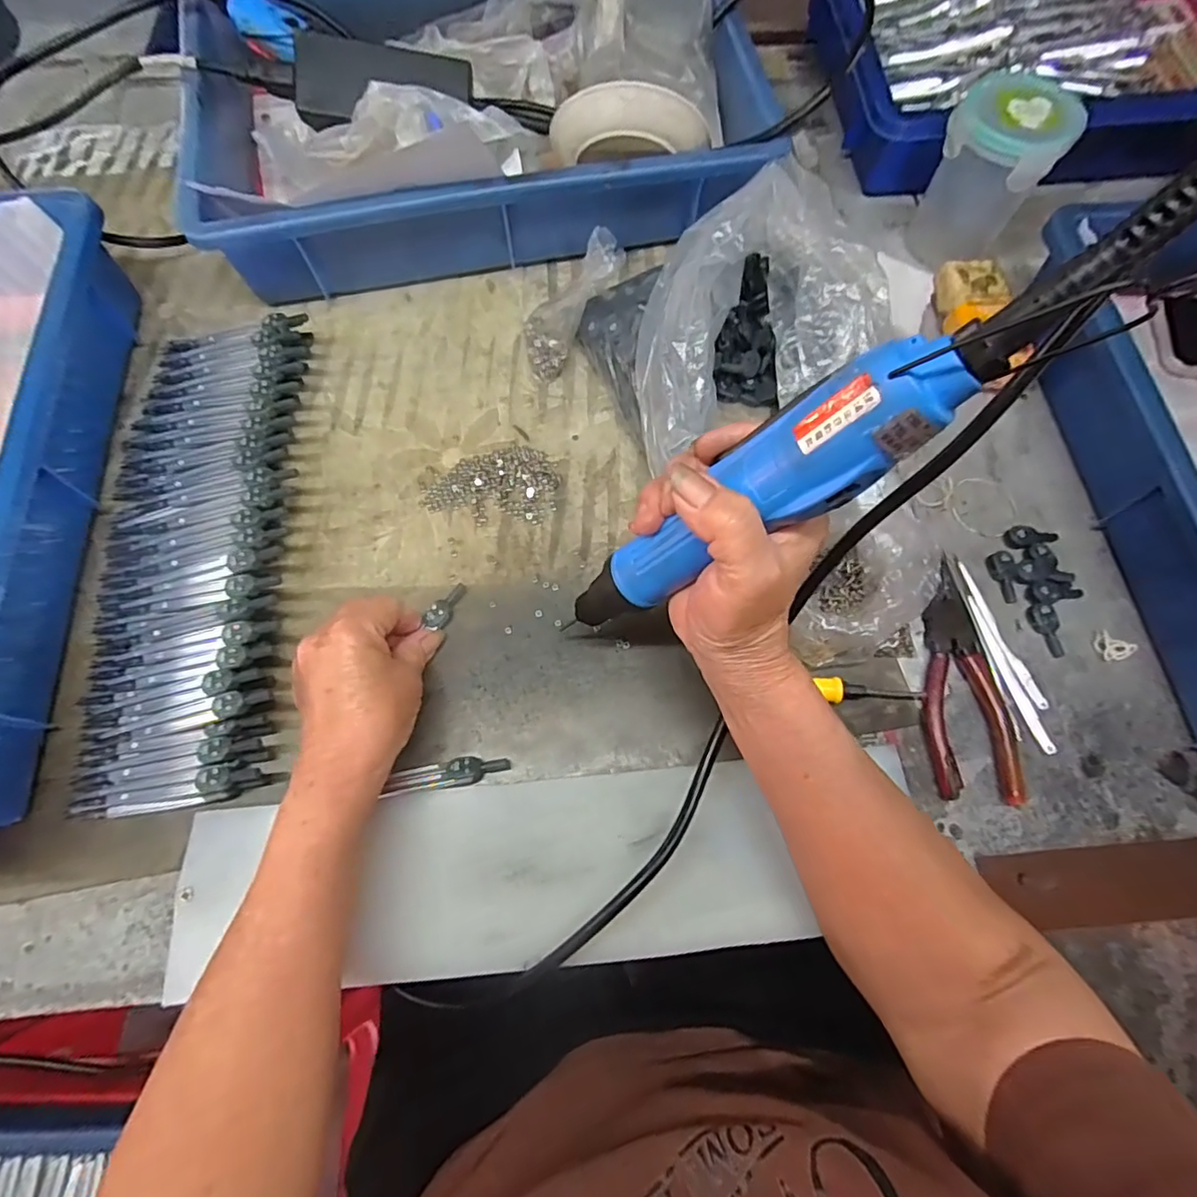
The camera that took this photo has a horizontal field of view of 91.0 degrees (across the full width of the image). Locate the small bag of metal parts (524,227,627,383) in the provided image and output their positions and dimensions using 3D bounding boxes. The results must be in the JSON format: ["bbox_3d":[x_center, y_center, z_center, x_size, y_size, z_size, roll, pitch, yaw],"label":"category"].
[{"bbox_3d":[-0.021,-0.217,0.434,0.028,0.100,0.053,-12,67,-44],"label":"small bag of metal parts"}]

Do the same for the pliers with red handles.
[{"bbox_3d":[0.225,0.049,0.364,0.049,0.010,0.144,1,70,0],"label":"pliers with red handles"}]

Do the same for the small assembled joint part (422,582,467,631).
[{"bbox_3d":[-0.098,0.005,0.380,0.014,0.008,0.034,34,68,10],"label":"small assembled joint part"}]

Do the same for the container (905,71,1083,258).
[{"bbox_3d":[0.294,-0.323,0.454,0.078,0.111,0.072,0,70,0],"label":"container"}]

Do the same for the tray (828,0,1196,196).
[{"bbox_3d":[0.421,-0.485,0.519,0.464,0.082,0.295,-8,70,-3],"label":"tray"}]

